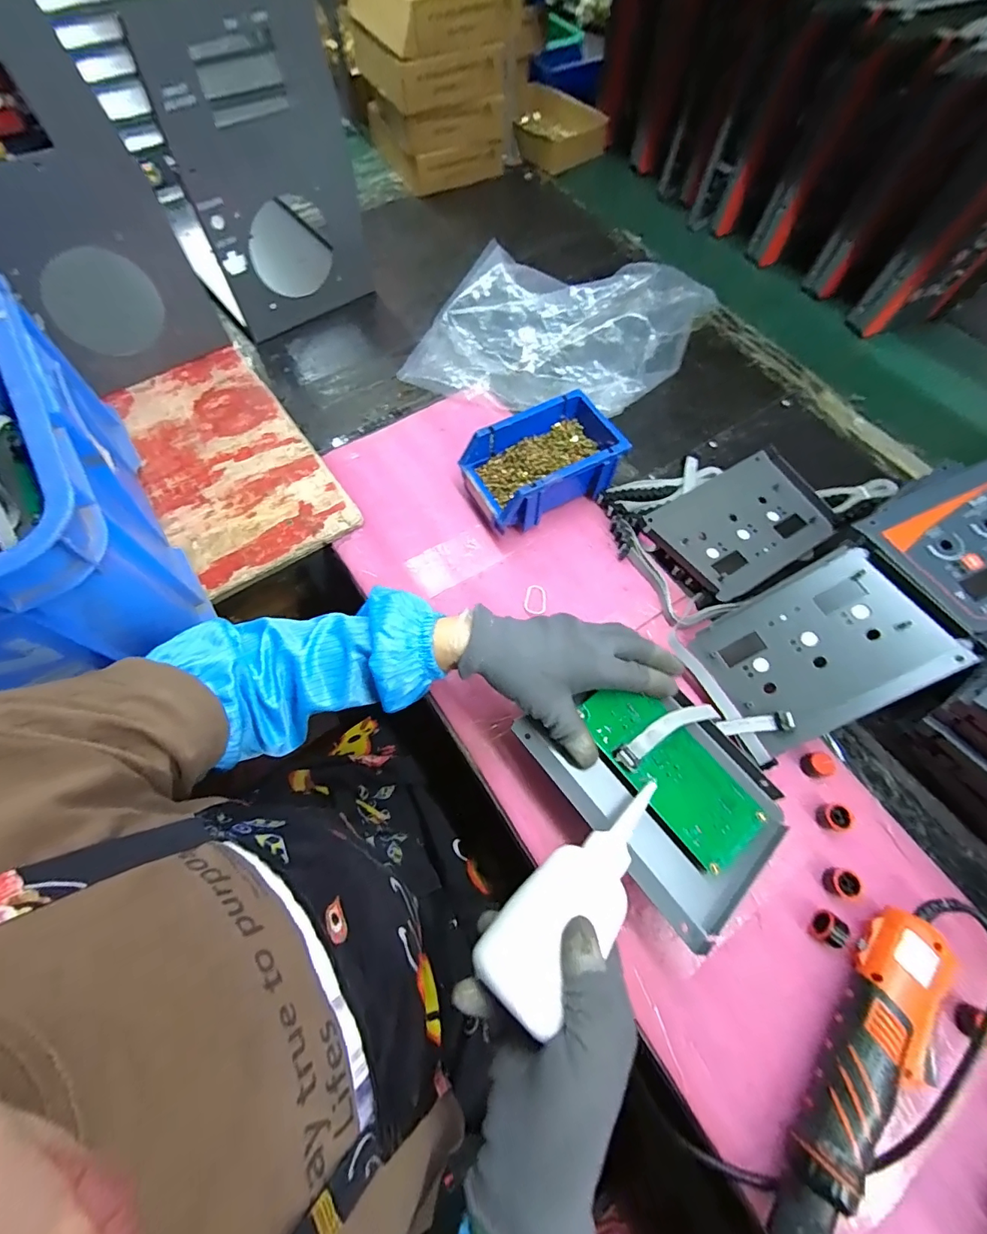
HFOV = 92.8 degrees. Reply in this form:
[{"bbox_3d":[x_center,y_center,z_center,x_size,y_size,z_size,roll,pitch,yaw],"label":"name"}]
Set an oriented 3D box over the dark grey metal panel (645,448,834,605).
[{"bbox_3d":[0.284,-0.107,0.534,0.193,0.017,0.128,-30,69,-14],"label":"dark grey metal panel"}]

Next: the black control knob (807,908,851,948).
[{"bbox_3d":[0.263,0.243,0.367,0.017,0.019,0.022,26,67,11],"label":"black control knob"}]

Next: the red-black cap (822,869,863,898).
[{"bbox_3d":[0.288,0.218,0.384,0.025,0.015,0.020,3,65,0],"label":"red-black cap"}]

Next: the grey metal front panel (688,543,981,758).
[{"bbox_3d":[0.292,0.030,0.427,0.170,0.012,0.130,-35,70,15],"label":"grey metal front panel"}]

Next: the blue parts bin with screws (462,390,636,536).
[{"bbox_3d":[0.055,-0.169,0.526,0.166,0.073,0.101,-26,68,-13],"label":"blue parts bin with screws"}]

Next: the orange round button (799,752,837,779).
[{"bbox_3d":[0.292,0.133,0.423,0.023,0.014,0.021,0,65,-1],"label":"orange round button"}]

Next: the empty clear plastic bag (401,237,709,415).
[{"bbox_3d":[0.090,-0.390,0.627,0.354,0.071,0.280,18,66,7],"label":"empty clear plastic bag"}]

